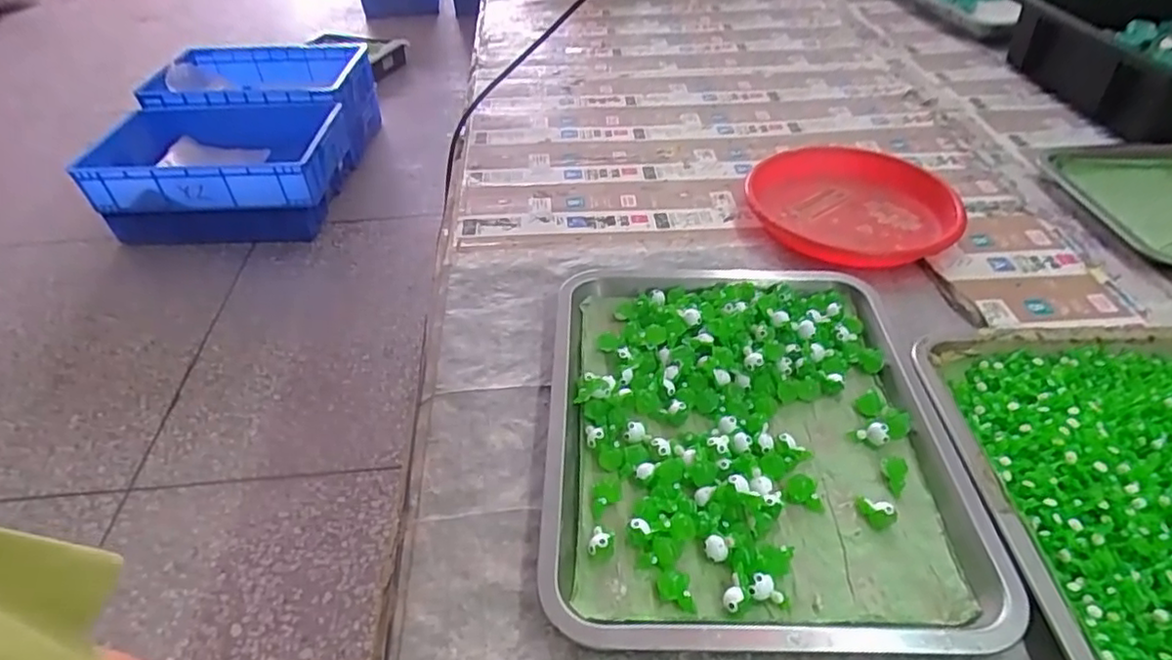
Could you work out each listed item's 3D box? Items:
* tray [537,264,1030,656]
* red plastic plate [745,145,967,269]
[{"bbox_3d":[0.107,0.057,0.453,0.262,0.022,0.321,0,43,2],"label":"tray"},{"bbox_3d":[0.267,-0.137,0.655,0.193,0.019,0.209,-1,43,1],"label":"red plastic plate"}]

